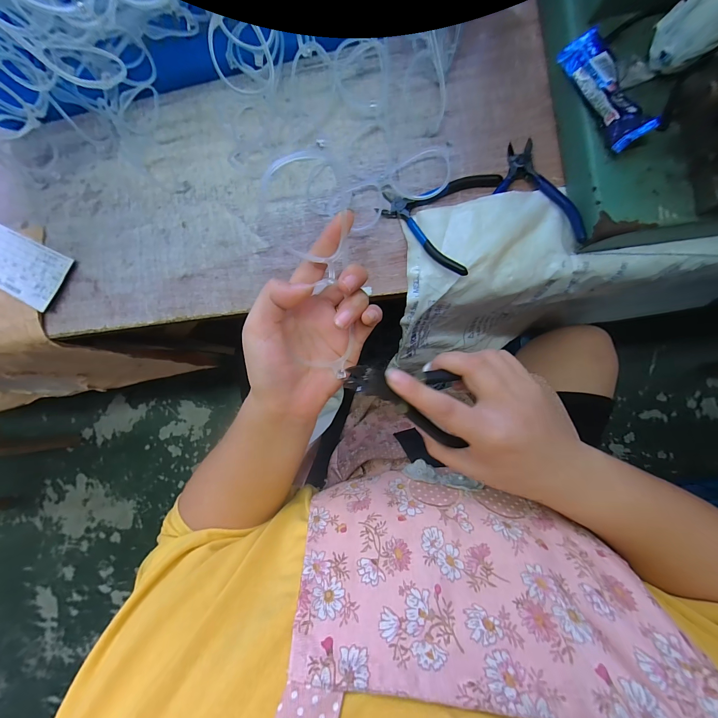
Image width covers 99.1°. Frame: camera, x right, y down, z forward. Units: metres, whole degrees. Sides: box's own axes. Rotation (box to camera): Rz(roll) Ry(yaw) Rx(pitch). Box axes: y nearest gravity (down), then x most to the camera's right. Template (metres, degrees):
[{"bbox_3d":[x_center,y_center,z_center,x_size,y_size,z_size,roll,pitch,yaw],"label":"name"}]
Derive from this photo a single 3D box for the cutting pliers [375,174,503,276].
[{"bbox_3d":[0.075,-0.155,0.314,0.108,0.028,0.115,22,91,8],"label":"cutting pliers"}]

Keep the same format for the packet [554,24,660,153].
[{"bbox_3d":[0.214,-0.235,0.263,0.035,0.021,0.115,-21,84,5],"label":"packet"}]

